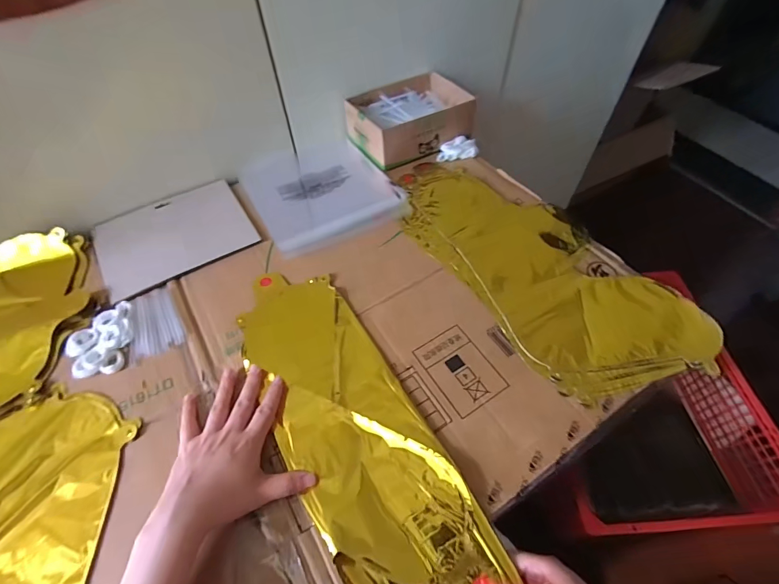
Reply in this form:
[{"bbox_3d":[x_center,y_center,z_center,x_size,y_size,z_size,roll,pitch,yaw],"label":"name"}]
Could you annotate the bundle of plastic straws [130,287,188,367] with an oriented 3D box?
[{"bbox_3d":[-0.286,0.035,0.458,0.059,0.009,0.092,-26,59,-17],"label":"bundle of plastic straws"}]

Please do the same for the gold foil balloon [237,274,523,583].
[{"bbox_3d":[-0.037,0.134,0.386,0.132,0.024,0.407,-26,60,-17],"label":"gold foil balloon"}]

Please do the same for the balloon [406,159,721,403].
[{"bbox_3d":[0.175,-0.047,0.499,0.201,0.015,0.431,-33,61,-20],"label":"balloon"}]

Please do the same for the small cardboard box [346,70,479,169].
[{"bbox_3d":[0.034,-0.299,0.646,0.192,0.058,0.145,-30,60,-19],"label":"small cardboard box"}]

